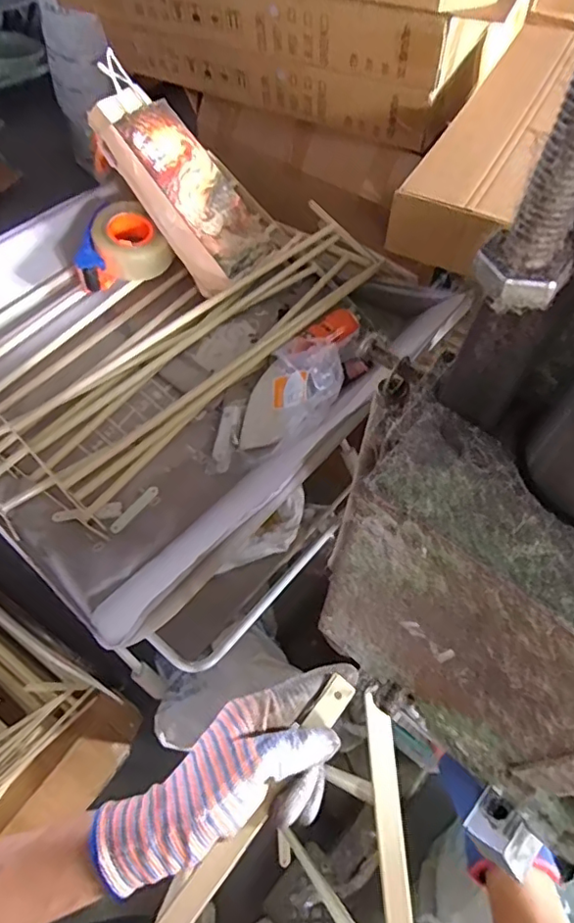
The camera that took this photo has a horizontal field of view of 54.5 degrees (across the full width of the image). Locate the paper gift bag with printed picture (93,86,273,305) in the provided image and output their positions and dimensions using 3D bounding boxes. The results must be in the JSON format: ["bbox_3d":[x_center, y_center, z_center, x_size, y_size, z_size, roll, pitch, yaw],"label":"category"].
[{"bbox_3d":[-0.165,-0.445,0.912,0.320,0.071,0.153,49,58,-23],"label":"paper gift bag with printed picture"}]

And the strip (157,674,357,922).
[{"bbox_3d":[-0.034,0.234,0.339,0.017,0.006,0.231,37,68,15],"label":"strip"}]

